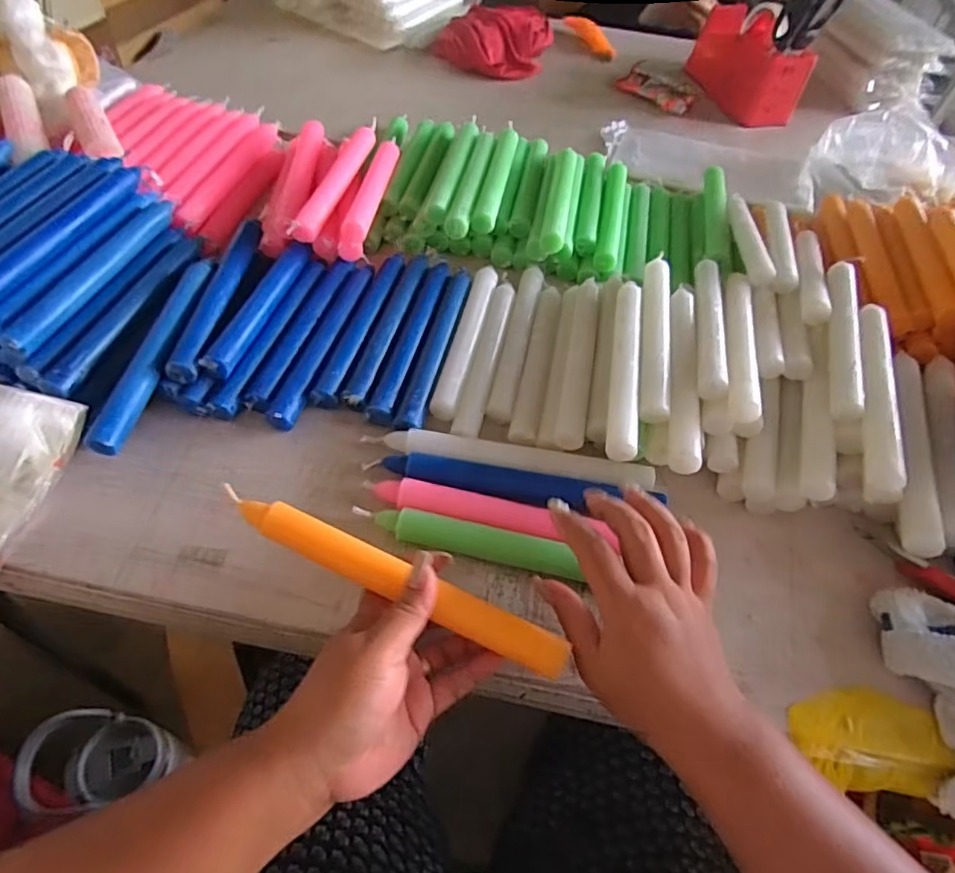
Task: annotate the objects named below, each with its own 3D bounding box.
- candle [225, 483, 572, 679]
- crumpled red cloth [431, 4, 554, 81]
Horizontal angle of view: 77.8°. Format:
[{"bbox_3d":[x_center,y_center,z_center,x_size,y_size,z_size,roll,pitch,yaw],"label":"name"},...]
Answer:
[{"bbox_3d":[-0.051,0.082,0.346,0.217,0.013,0.021,24,53,7],"label":"candle"},{"bbox_3d":[0.024,-0.631,0.942,0.182,0.055,0.168,8,52,1],"label":"crumpled red cloth"}]

